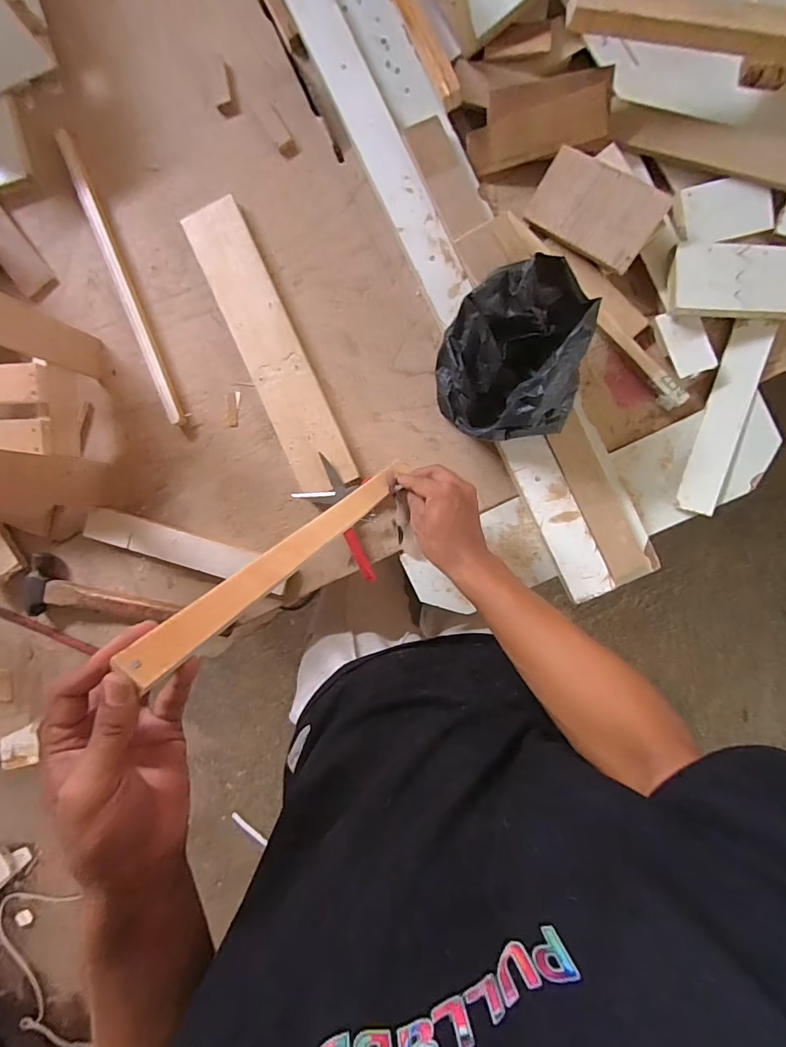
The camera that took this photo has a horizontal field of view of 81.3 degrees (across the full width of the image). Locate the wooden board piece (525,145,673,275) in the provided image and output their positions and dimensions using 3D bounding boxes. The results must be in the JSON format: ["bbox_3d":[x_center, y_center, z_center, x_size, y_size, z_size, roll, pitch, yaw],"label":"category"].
[{"bbox_3d":[0.239,-0.374,0.544,0.143,0.011,0.087,37,112,12],"label":"wooden board piece"}]

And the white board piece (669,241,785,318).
[{"bbox_3d":[0.404,-0.290,0.535,0.144,0.018,0.085,0,93,5],"label":"white board piece"}]

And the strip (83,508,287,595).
[{"bbox_3d":[-0.290,0.038,0.642,0.296,0.022,0.048,16,95,4],"label":"strip"}]

